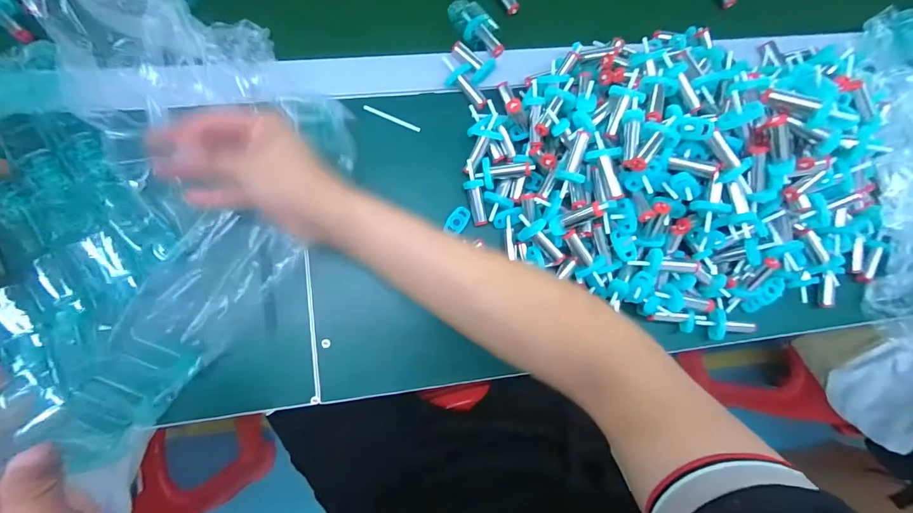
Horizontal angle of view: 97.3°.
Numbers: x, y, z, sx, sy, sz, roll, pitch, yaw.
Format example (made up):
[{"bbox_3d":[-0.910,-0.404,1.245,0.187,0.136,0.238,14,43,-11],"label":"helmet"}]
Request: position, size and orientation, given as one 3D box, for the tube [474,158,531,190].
[{"bbox_3d":[0.047,-0.083,0.398,0.053,0.018,0.030,-6,84,7],"label":"tube"}]

